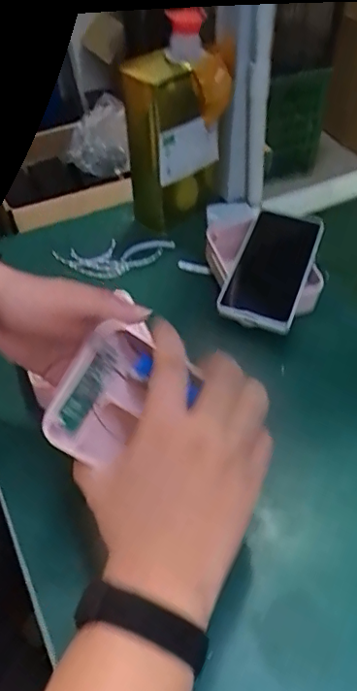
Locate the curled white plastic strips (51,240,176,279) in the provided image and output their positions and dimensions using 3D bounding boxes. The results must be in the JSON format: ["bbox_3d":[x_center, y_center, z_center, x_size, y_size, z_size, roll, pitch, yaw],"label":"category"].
[{"bbox_3d":[-0.081,-0.108,0.688,0.151,0.015,0.048,-6,48,-4],"label":"curled white plastic strips"}]

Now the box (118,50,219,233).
[{"bbox_3d":[-0.007,-0.251,0.691,0.112,0.207,0.063,-35,56,-27],"label":"box"}]

